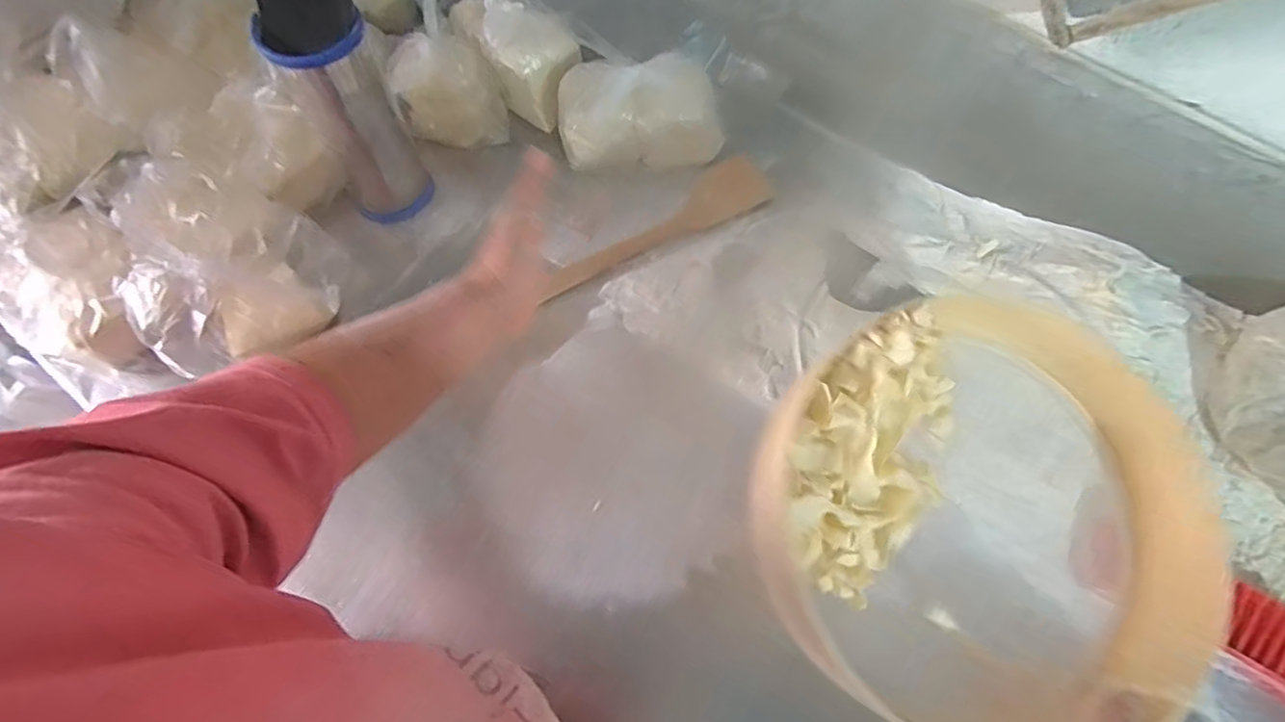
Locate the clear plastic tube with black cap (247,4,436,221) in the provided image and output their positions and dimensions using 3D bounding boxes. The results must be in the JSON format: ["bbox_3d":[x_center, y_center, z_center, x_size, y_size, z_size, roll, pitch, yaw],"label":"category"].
[{"bbox_3d":[-0.292,-0.241,0.627,0.088,0.210,0.083,-22,69,-10],"label":"clear plastic tube with black cap"}]

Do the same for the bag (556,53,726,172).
[{"bbox_3d":[-0.002,-0.288,0.709,0.188,0.104,0.099,1,67,0],"label":"bag"}]

